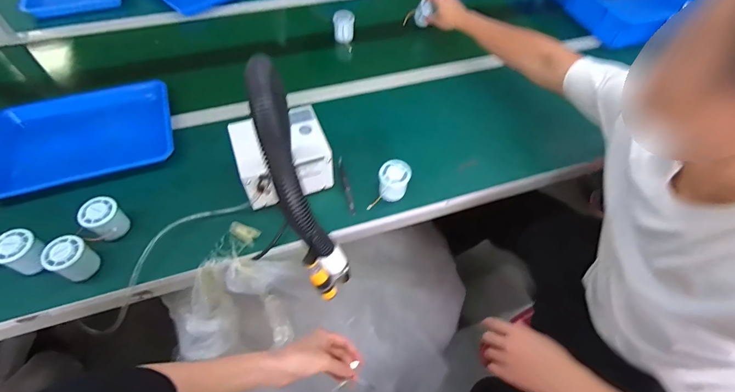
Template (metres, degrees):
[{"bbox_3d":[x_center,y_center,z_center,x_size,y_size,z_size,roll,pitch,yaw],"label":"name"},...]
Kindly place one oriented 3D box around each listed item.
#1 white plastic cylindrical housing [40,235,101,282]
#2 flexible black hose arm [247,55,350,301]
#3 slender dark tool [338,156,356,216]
[{"bbox_3d":[-0.473,0.101,0.576,0.055,0.056,0.055,1,56,-2],"label":"white plastic cylindrical housing"},{"bbox_3d":[-0.075,-0.009,0.383,0.048,0.263,0.068,-23,20,-17],"label":"flexible black hose arm"},{"bbox_3d":[-0.040,-0.018,0.708,0.014,0.016,0.119,-13,74,-11],"label":"slender dark tool"}]

